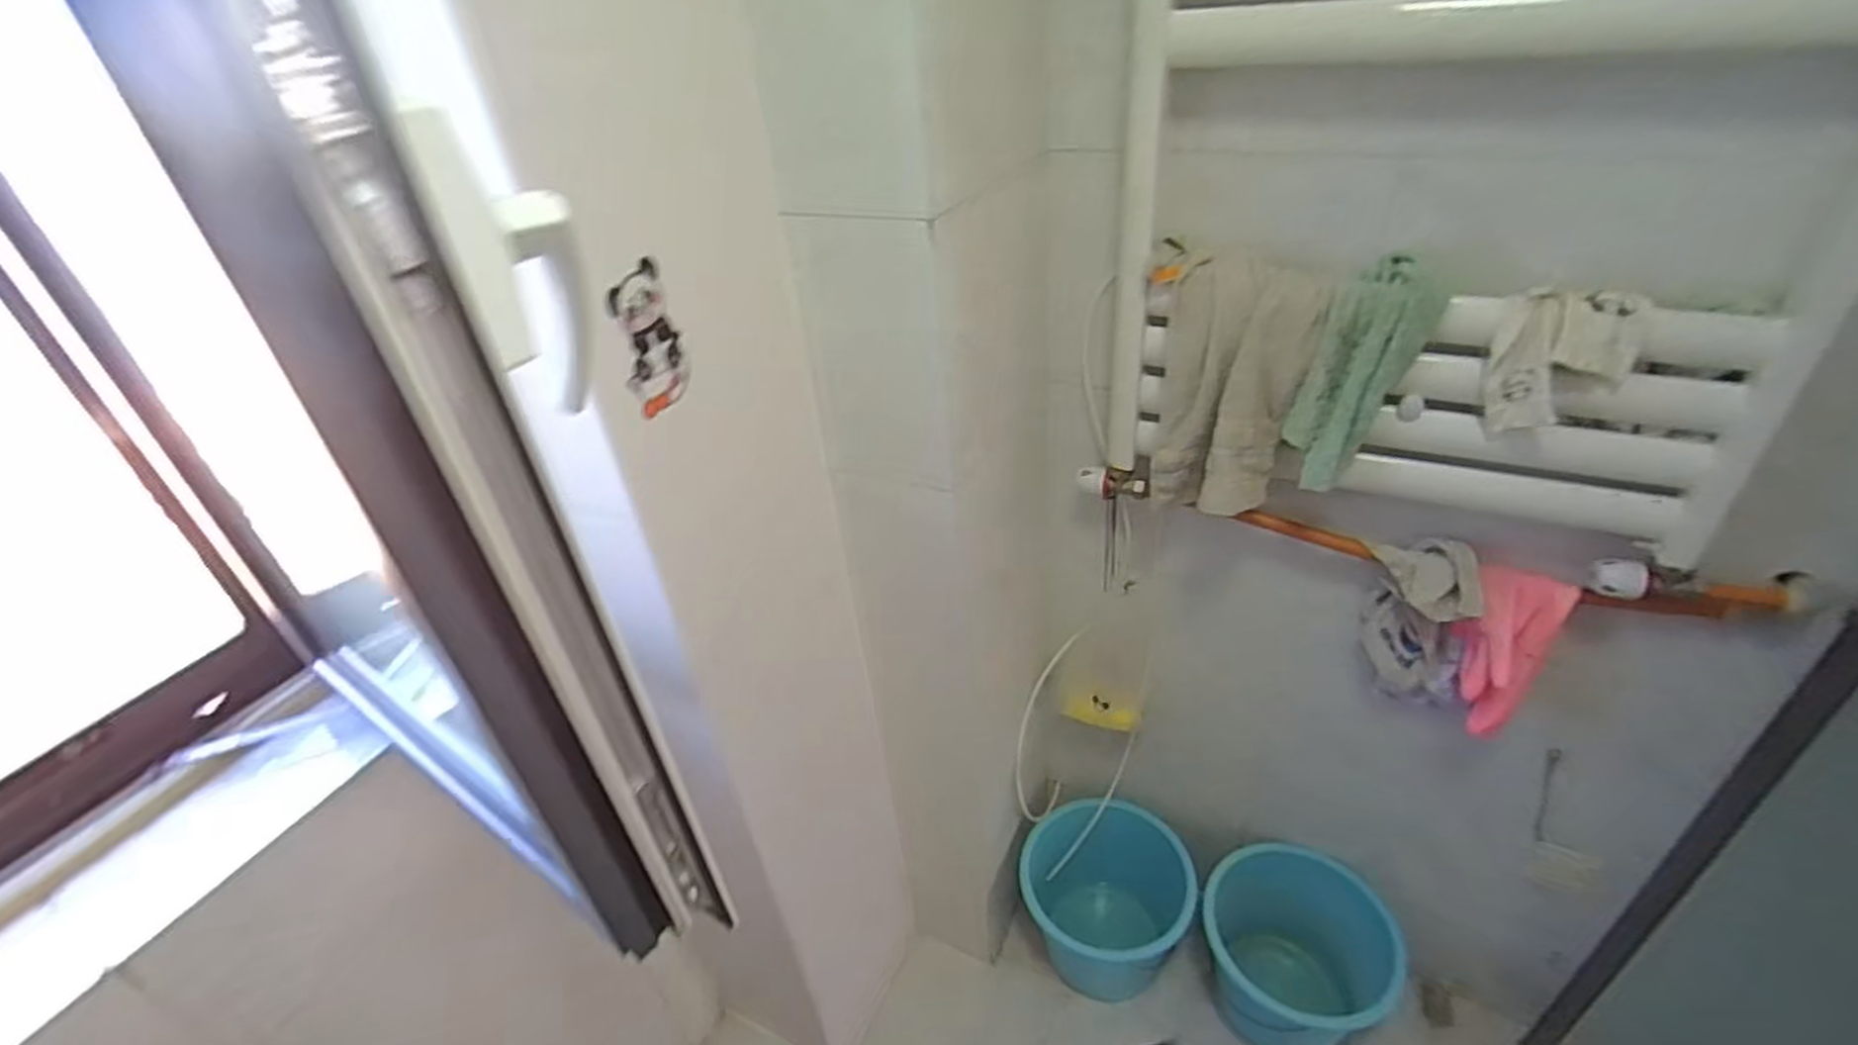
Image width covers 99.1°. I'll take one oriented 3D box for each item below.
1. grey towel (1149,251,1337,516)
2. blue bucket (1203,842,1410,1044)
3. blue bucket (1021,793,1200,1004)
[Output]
[{"bbox_3d":[0.342,-0.143,0.902,0.155,0.276,0.093,14,39,25],"label":"grey towel"},{"bbox_3d":[0.604,0.743,1.339,0.315,0.260,0.295,25,45,36],"label":"blue bucket"},{"bbox_3d":[0.325,0.699,1.461,0.292,0.222,0.285,-4,35,3],"label":"blue bucket"}]

